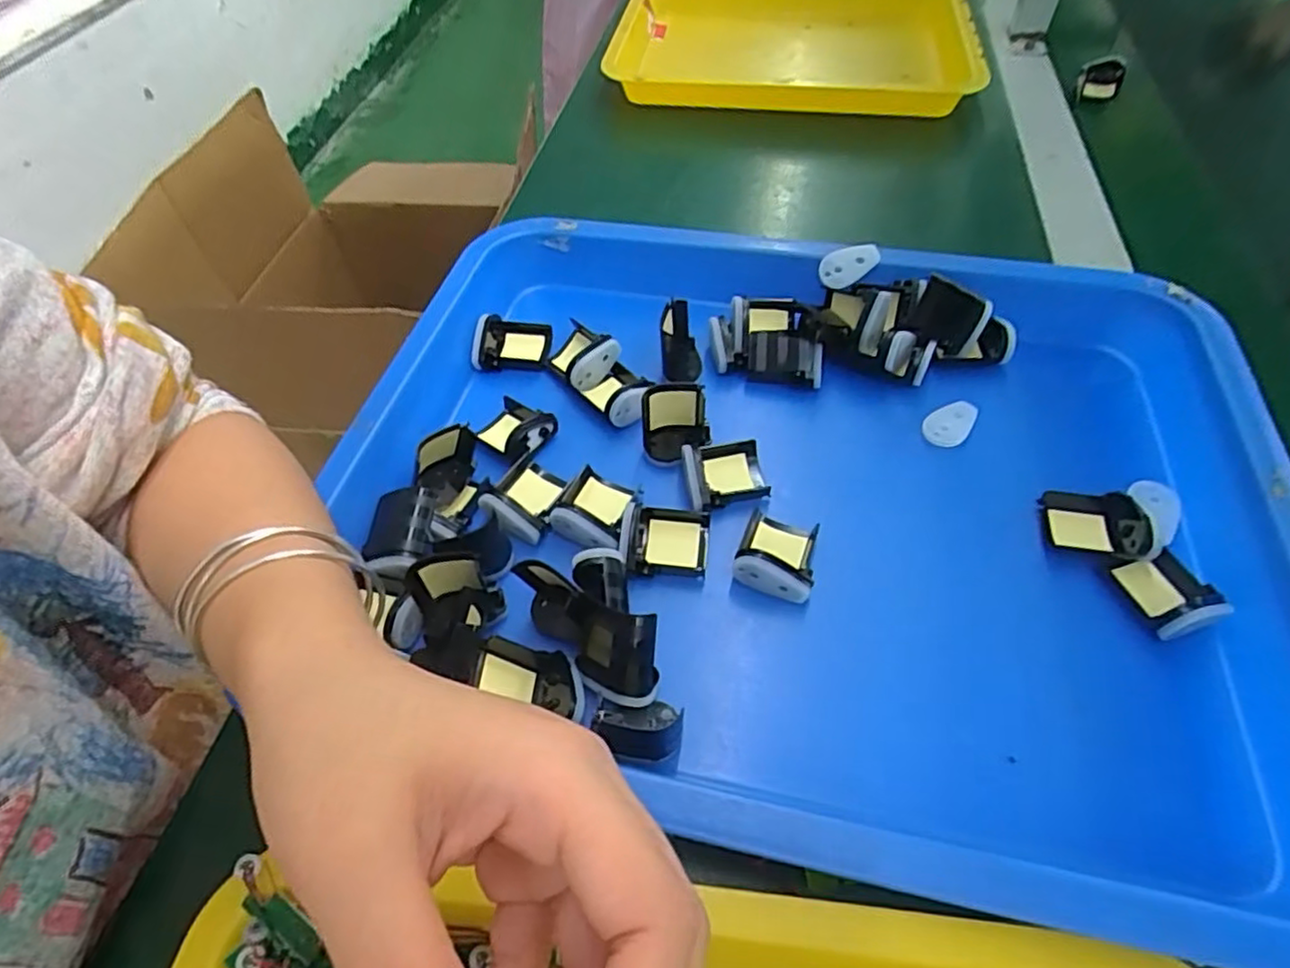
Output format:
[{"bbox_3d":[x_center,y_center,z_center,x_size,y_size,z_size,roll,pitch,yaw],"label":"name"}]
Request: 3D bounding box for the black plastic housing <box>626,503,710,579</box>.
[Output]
[{"bbox_3d":[0.011,0.029,0.325,0.037,0.013,0.034,6,54,8],"label":"black plastic housing"}]

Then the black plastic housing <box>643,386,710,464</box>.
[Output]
[{"bbox_3d":[0.016,-0.030,0.351,0.034,0.037,0.023,-2,53,2],"label":"black plastic housing"}]

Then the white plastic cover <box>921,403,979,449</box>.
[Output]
[{"bbox_3d":[0.166,-0.033,0.363,0.032,0.006,0.020,-27,56,-16],"label":"white plastic cover"}]

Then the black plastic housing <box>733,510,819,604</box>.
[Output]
[{"bbox_3d":[0.063,0.031,0.318,0.035,0.024,0.041,14,55,14],"label":"black plastic housing"}]

